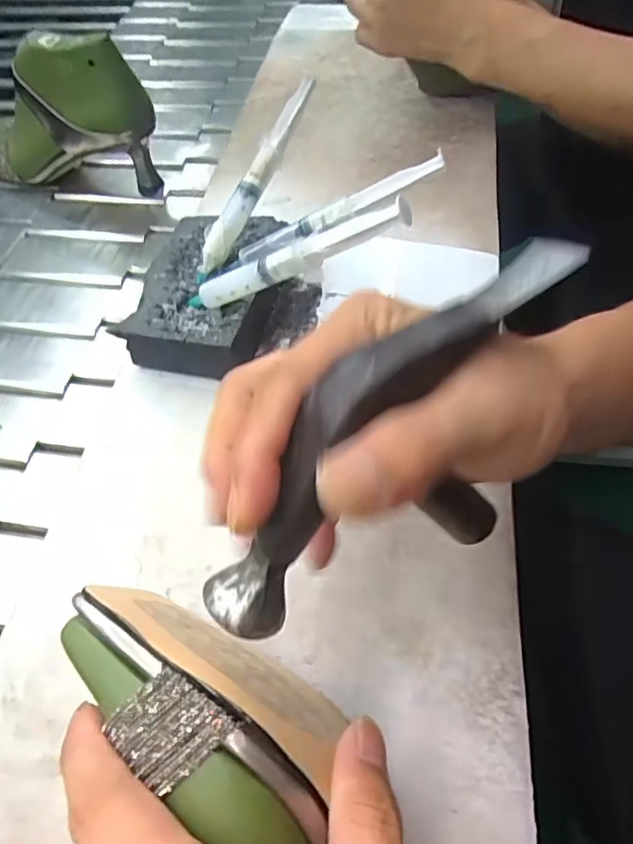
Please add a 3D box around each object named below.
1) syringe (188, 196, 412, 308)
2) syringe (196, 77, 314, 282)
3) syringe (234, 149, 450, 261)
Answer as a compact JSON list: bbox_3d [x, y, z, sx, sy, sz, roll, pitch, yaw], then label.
[{"bbox_3d":[-0.018,-0.093,0.323,0.153,0.015,0.017,-14,47,32],"label":"syringe"},{"bbox_3d":[-0.041,-0.161,0.374,0.015,0.018,0.148,28,89,23],"label":"syringe"},{"bbox_3d":[0.012,-0.128,0.341,0.135,0.011,0.013,-19,51,19],"label":"syringe"}]

